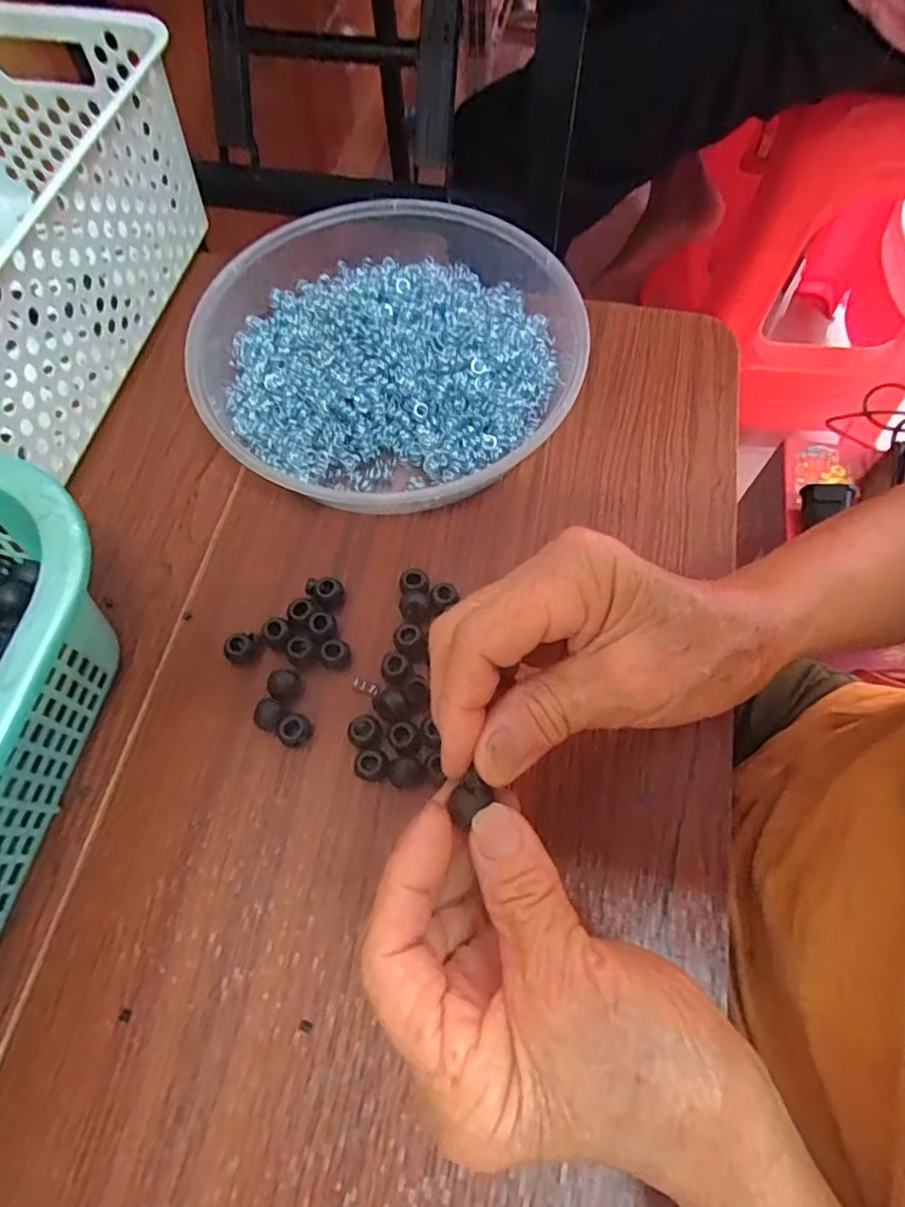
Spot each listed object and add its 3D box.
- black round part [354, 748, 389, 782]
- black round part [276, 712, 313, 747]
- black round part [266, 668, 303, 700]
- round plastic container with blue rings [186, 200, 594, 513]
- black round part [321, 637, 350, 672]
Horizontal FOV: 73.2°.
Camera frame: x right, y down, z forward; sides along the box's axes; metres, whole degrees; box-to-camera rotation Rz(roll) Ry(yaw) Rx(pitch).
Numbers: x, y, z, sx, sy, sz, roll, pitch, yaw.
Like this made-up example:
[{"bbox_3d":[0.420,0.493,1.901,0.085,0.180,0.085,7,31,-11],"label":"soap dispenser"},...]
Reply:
[{"bbox_3d":[-0.037,0.077,0.287,0.015,0.017,0.014,-1,66,2],"label":"black round part"},{"bbox_3d":[-0.075,0.062,0.294,0.015,0.015,0.015,-1,66,2],"label":"black round part"},{"bbox_3d":[-0.083,0.040,0.302,0.016,0.013,0.012,-35,69,-13],"label":"black round part"},{"bbox_3d":[-0.042,-0.158,0.366,0.219,0.051,0.208,-1,66,2],"label":"round plastic container with blue rings"},{"bbox_3d":[-0.059,0.026,0.308,0.014,0.012,0.013,-1,66,2],"label":"black round part"}]

